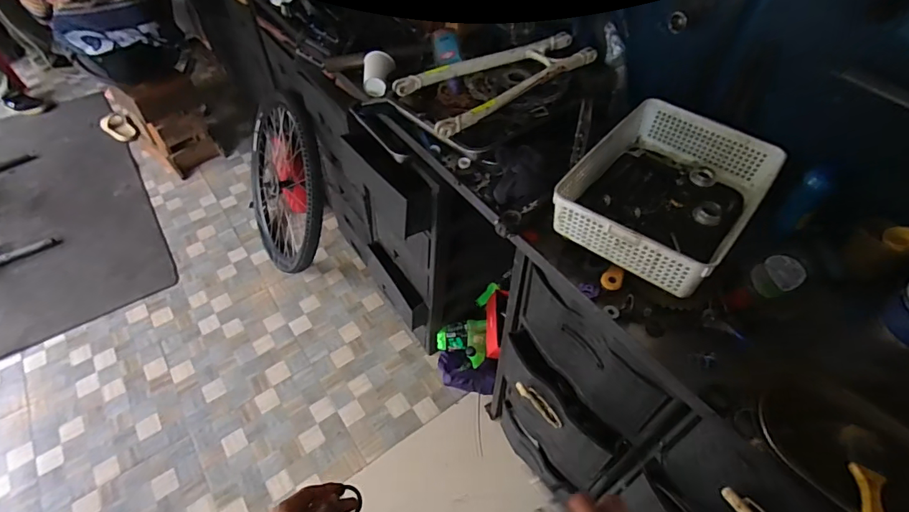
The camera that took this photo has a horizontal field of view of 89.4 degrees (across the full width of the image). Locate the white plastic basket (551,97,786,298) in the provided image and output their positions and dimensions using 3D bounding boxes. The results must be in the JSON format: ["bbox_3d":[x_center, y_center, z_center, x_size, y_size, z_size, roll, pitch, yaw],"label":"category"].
[{"bbox_3d":[0.346,-0.111,0.755,0.249,0.077,0.333,33,58,24],"label":"white plastic basket"}]

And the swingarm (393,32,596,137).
[{"bbox_3d":[0.067,-0.366,0.900,0.377,0.046,0.219,-31,57,-23],"label":"swingarm"}]

